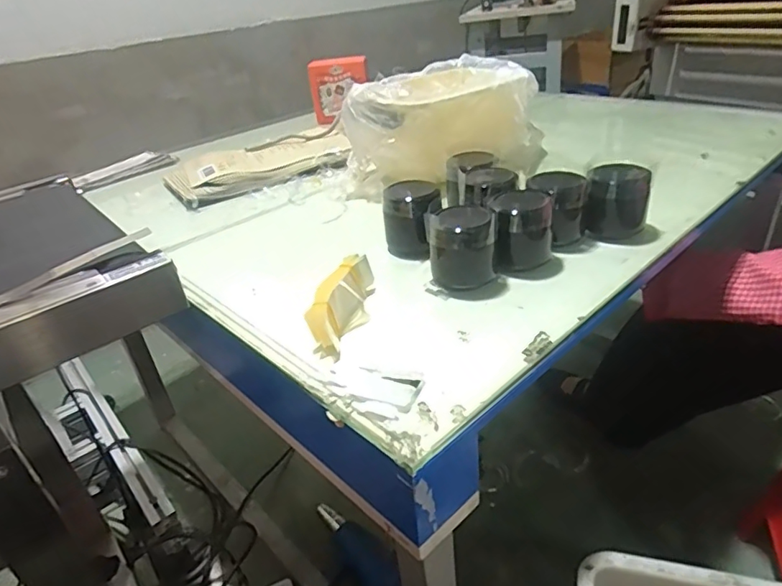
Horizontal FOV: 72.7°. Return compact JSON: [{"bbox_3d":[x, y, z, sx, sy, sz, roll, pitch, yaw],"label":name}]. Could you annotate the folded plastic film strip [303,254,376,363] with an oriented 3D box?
[{"bbox_3d":[-0.047,0.008,0.508,0.038,0.042,0.118,0,31,11],"label":"folded plastic film strip"}]

